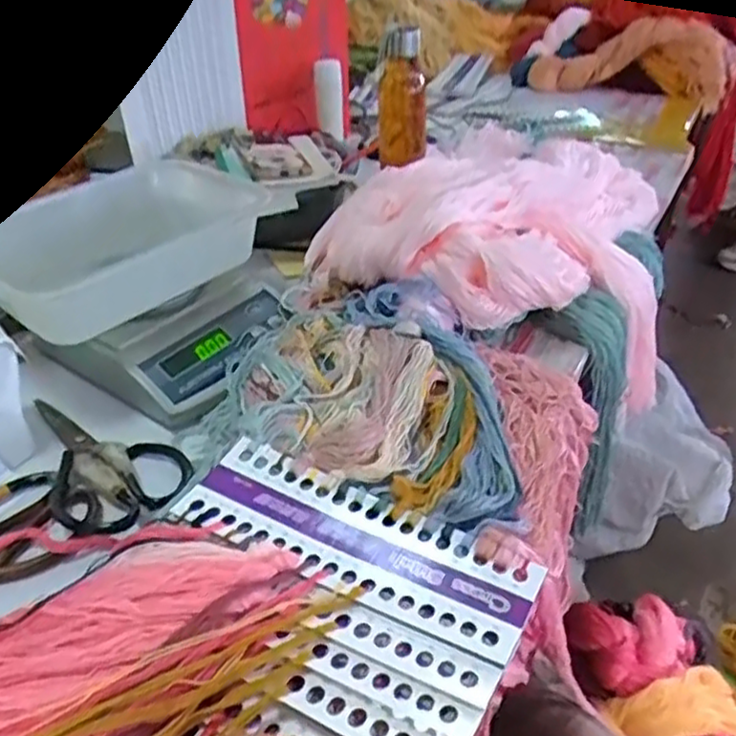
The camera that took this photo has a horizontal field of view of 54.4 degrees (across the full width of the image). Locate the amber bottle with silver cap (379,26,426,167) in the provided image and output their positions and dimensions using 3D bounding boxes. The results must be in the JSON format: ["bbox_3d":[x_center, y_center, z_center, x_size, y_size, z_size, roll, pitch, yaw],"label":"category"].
[{"bbox_3d":[0.046,-0.355,0.943,0.061,0.167,0.061,-3,20,-3],"label":"amber bottle with silver cap"}]

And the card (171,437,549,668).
[{"bbox_3d":[-0.010,0.114,0.478,0.239,0.009,0.082,19,37,22],"label":"card"}]

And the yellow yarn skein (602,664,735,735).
[{"bbox_3d":[0.381,0.404,0.849,0.208,0.045,0.089,3,37,-23],"label":"yellow yarn skein"}]

